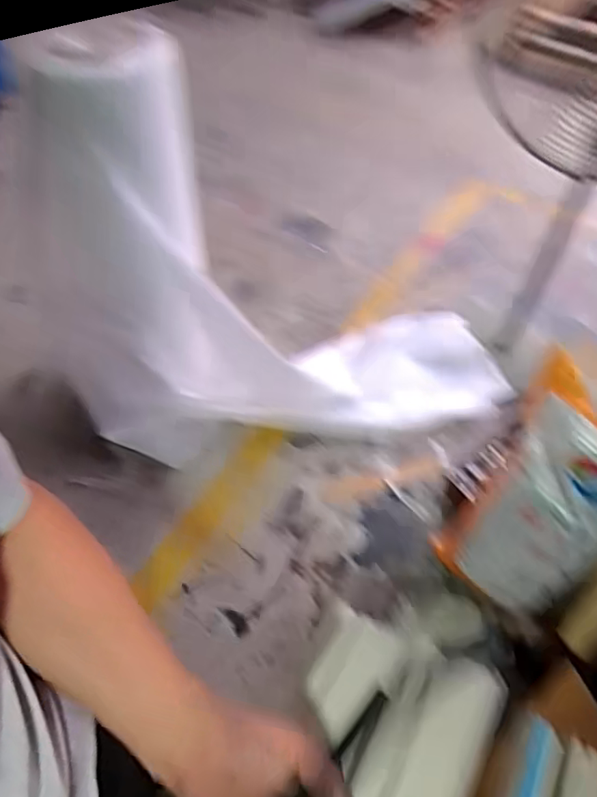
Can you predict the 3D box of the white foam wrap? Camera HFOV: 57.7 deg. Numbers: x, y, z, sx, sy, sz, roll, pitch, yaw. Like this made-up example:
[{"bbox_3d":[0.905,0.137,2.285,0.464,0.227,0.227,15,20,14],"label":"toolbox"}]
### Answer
[{"bbox_3d":[-0.002,-0.286,1.436,1.385,0.962,0.452,-1,54,-3],"label":"white foam wrap"}]

